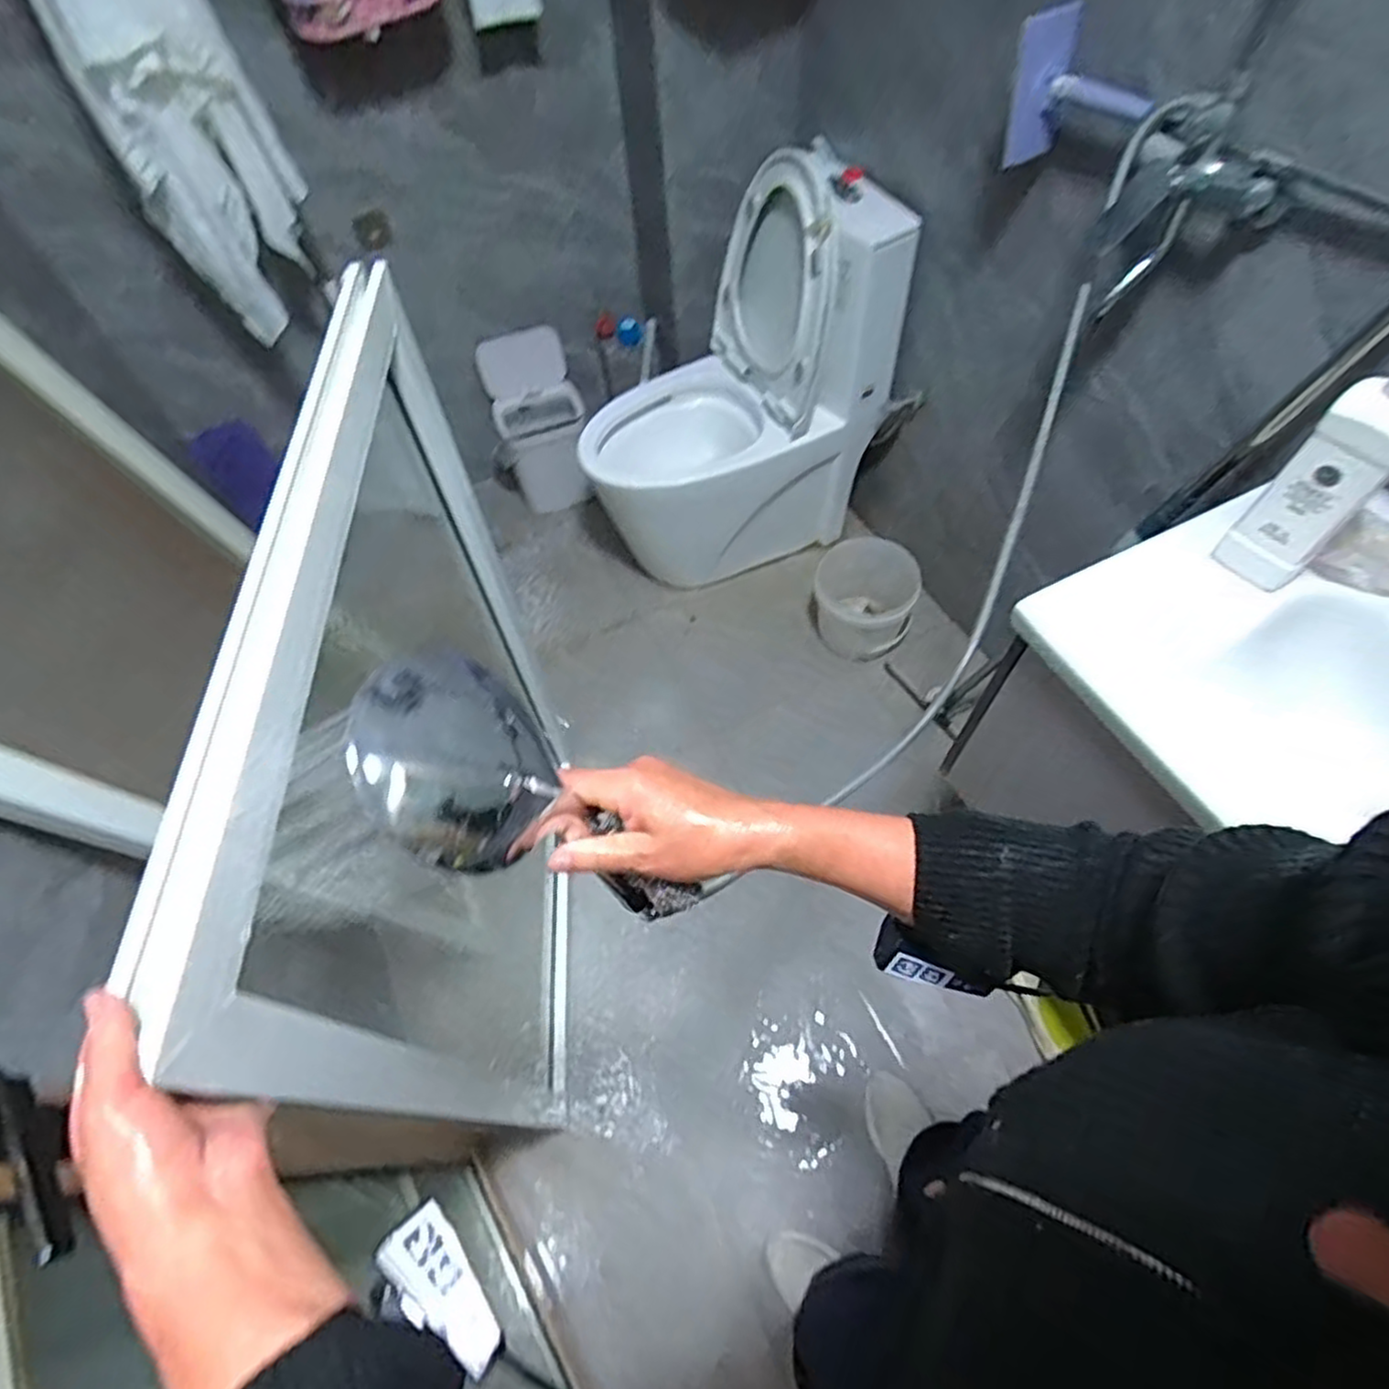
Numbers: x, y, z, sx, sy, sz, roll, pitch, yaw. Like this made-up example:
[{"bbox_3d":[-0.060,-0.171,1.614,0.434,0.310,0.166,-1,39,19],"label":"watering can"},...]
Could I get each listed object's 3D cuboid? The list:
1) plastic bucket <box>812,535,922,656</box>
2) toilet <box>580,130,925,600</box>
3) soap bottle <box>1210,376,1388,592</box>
[{"bbox_3d":[0.407,-0.228,1.736,0.236,0.223,0.218,-1,59,2],"label":"plastic bucket"},{"bbox_3d":[0.069,-0.686,1.708,0.676,0.872,0.355,-13,59,-6],"label":"toilet"},{"bbox_3d":[0.645,-0.230,0.722,0.089,0.282,0.061,39,68,23],"label":"soap bottle"}]

